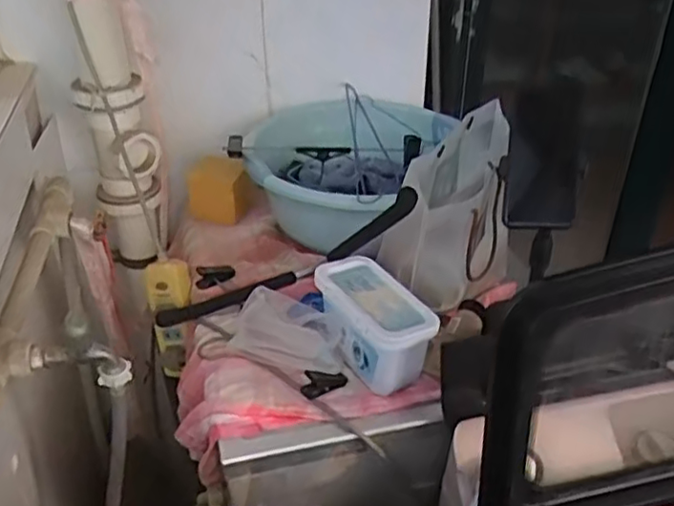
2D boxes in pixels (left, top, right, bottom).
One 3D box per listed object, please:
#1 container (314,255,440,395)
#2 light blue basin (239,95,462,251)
[{"bbox_3d":[0.043,0.093,0.771,0.082,0.110,0.165,-16,36,-26],"label":"container"},{"bbox_3d":[-0.015,-0.145,1.063,0.337,0.131,0.354,1,32,-1],"label":"light blue basin"}]

